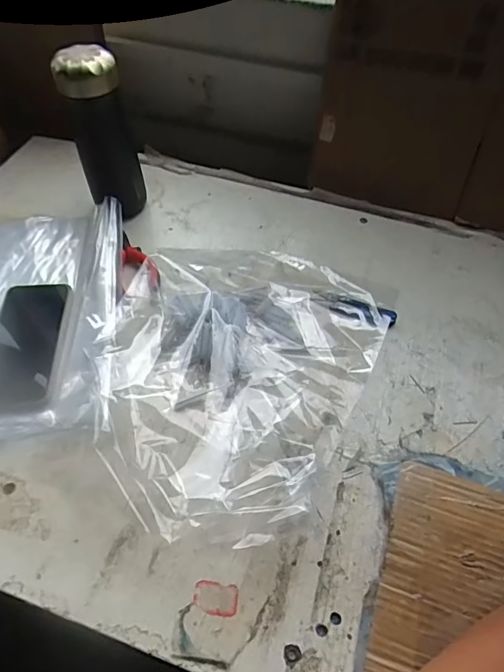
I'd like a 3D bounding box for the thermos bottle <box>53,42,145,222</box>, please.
[{"bbox_3d":[-0.182,-0.241,0.581,0.072,0.208,0.060,-15,57,-10],"label":"thermos bottle"}]

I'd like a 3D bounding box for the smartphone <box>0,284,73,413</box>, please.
[{"bbox_3d":[-0.253,0.009,0.521,0.088,0.015,0.161,-5,56,-3],"label":"smartphone"}]

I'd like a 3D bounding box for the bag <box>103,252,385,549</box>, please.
[{"bbox_3d":[-0.025,0.020,0.497,0.282,0.044,0.361,22,58,14],"label":"bag"}]

